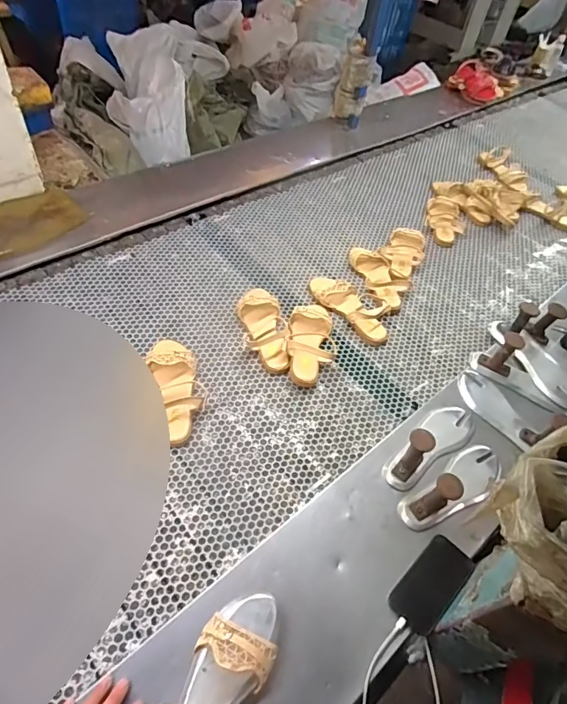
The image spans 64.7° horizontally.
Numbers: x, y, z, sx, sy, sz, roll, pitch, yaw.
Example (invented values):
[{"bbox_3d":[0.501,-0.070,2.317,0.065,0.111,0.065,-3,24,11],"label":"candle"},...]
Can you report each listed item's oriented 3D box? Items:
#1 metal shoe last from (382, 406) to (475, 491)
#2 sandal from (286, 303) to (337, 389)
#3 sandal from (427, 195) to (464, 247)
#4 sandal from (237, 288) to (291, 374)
[{"bbox_3d":[0.286,0.148,0.822,0.235,0.104,0.082,-36,64,-27],"label":"metal shoe last"},{"bbox_3d":[0.065,-0.026,1.006,0.108,0.057,0.223,8,53,1],"label":"sandal"},{"bbox_3d":[0.505,-0.414,1.399,0.114,0.049,0.232,16,50,6],"label":"sandal"},{"bbox_3d":[-0.046,-0.061,1.021,0.097,0.056,0.239,-7,54,-10],"label":"sandal"}]

